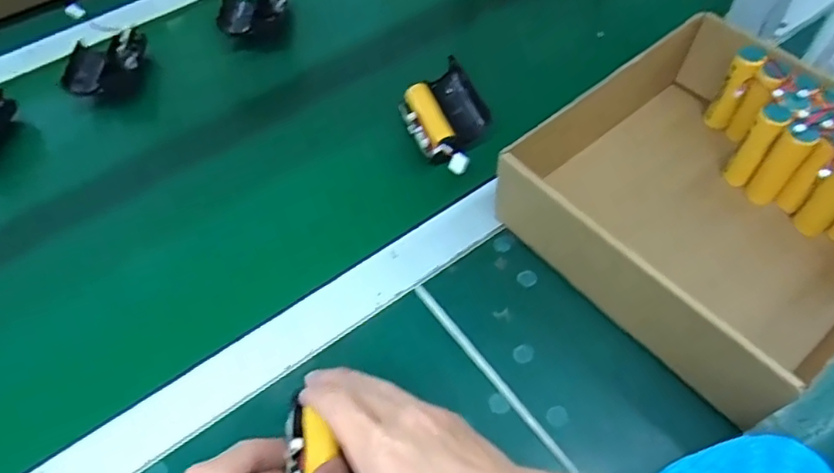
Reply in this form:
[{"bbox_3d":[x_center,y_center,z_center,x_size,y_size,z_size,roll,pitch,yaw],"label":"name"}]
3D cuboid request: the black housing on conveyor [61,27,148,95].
[{"bbox_3d":[-0.307,-0.166,0.561,0.071,0.035,0.084,-8,58,-4],"label":"black housing on conveyor"}]

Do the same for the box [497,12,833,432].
[{"bbox_3d":[0.220,-0.028,0.415,0.238,0.083,0.237,-36,64,-20],"label":"box"}]

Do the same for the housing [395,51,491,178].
[{"bbox_3d":[0.026,-0.100,0.492,0.061,0.033,0.120,-18,59,-10],"label":"housing"}]

